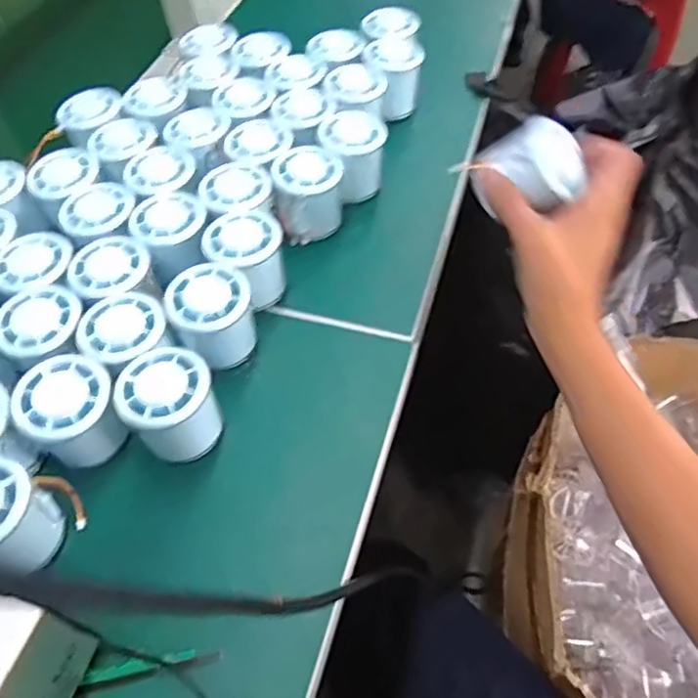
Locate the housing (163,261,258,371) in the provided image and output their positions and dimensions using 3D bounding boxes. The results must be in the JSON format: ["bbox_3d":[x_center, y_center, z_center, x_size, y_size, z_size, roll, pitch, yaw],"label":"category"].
[{"bbox_3d":[-0.096,-0.022,0.430,0.056,0.055,0.055,-2,55,3],"label":"housing"}]

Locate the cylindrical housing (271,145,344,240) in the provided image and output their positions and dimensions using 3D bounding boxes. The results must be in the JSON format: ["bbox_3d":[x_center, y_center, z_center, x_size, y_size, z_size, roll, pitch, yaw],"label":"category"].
[{"bbox_3d":[-0.033,-0.134,0.506,0.053,0.058,0.053,-2,55,3],"label":"cylindrical housing"}]

